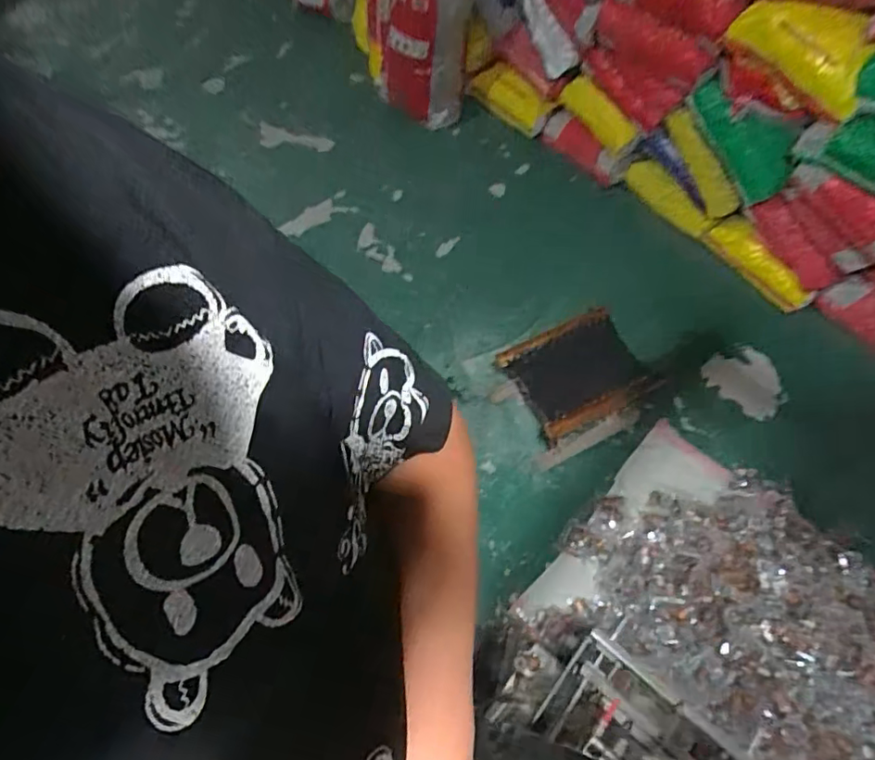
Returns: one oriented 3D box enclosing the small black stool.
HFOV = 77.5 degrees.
[{"bbox_3d":[0.349,0.013,1.450,0.331,0.279,0.272,-23,63,-13],"label":"small black stool"}]

